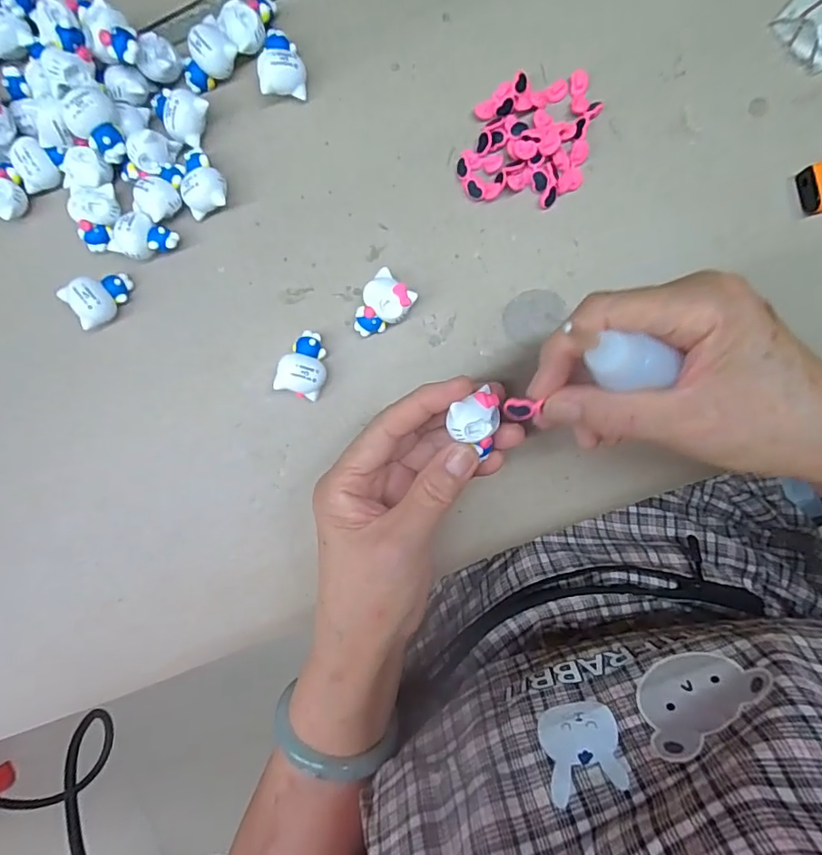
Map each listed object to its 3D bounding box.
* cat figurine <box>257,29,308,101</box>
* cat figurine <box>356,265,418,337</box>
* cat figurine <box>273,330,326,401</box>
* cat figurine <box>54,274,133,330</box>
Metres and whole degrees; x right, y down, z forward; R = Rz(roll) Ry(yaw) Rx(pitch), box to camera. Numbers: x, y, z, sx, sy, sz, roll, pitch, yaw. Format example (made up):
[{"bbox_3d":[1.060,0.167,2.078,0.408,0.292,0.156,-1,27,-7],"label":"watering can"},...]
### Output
[{"bbox_3d":[-0.070,-0.201,0.280,0.023,0.021,0.034,-3,91,4],"label":"cat figurine"},{"bbox_3d":[-0.016,-0.064,0.276,0.025,0.020,0.034,40,93,2],"label":"cat figurine"},{"bbox_3d":[-0.057,-0.034,0.277,0.024,0.021,0.035,18,92,4],"label":"cat figurine"},{"bbox_3d":[-0.174,-0.073,0.286,0.031,0.024,0.022,-31,89,4],"label":"cat figurine"}]

